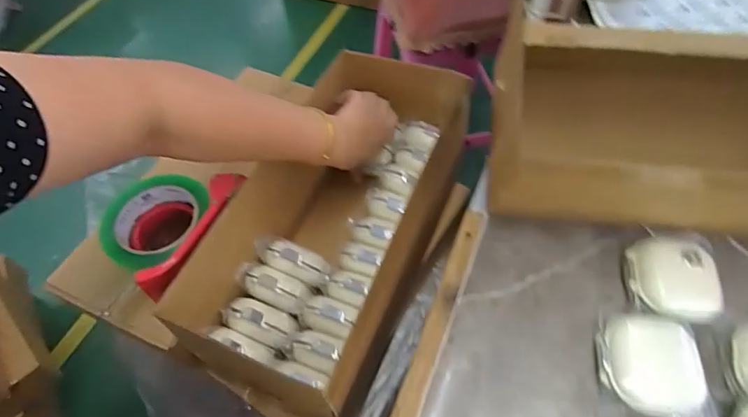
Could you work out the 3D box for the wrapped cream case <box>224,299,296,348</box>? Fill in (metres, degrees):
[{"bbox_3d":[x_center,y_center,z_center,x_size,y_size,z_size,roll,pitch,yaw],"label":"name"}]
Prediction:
[{"bbox_3d":[-0.115,0.118,0.475,0.075,0.028,0.037,15,58,13],"label":"wrapped cream case"}]

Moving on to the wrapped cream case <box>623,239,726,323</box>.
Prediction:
[{"bbox_3d":[0.263,0.063,0.407,0.069,0.027,0.070,4,57,6],"label":"wrapped cream case"}]

